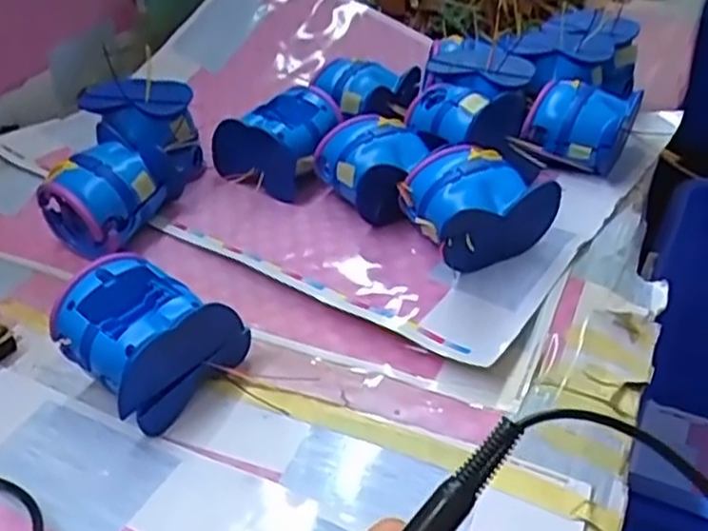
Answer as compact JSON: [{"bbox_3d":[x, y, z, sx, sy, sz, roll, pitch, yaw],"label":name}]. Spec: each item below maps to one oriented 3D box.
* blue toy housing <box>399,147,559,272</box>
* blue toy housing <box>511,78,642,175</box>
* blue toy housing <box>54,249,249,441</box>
[{"bbox_3d":[0.089,-0.041,0.553,0.094,0.070,0.087,-15,38,-17],"label":"blue toy housing"},{"bbox_3d":[0.194,-0.121,0.651,0.085,0.052,0.078,18,41,26],"label":"blue toy housing"},{"bbox_3d":[-0.130,0.043,0.480,0.090,0.066,0.094,25,44,32],"label":"blue toy housing"}]

